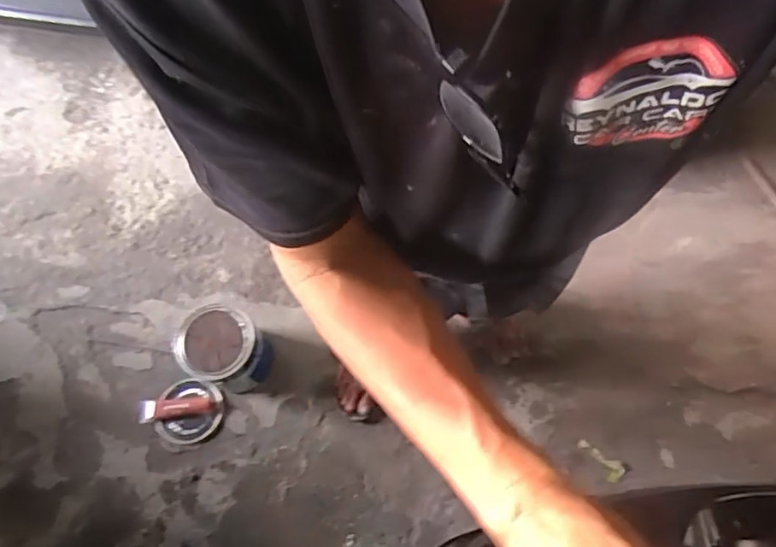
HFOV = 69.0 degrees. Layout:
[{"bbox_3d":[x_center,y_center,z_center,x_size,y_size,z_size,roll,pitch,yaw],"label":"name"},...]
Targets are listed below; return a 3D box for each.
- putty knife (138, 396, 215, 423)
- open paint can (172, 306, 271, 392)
[{"bbox_3d":[-0.469,0.298,1.256,0.157,0.010,0.044,-2,66,-22],"label":"putty knife"},{"bbox_3d":[-0.352,0.159,1.197,0.163,0.166,0.151,-1,69,2],"label":"open paint can"}]

